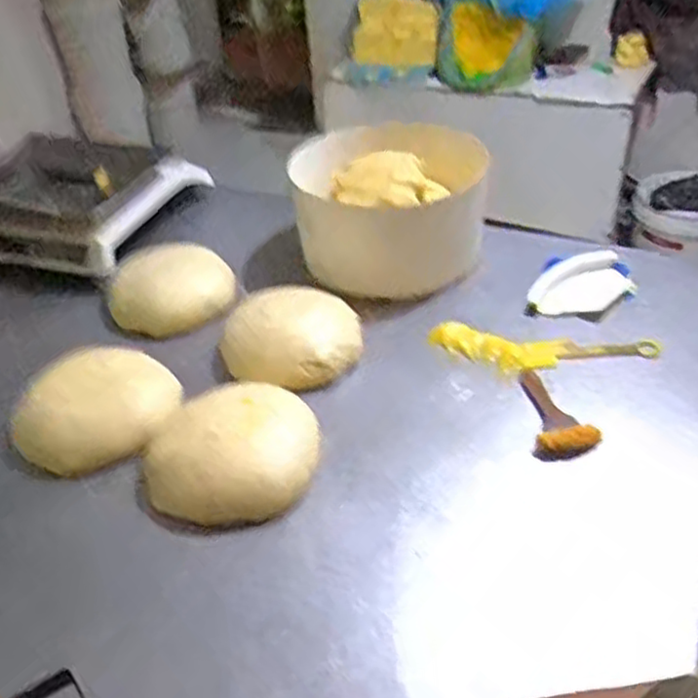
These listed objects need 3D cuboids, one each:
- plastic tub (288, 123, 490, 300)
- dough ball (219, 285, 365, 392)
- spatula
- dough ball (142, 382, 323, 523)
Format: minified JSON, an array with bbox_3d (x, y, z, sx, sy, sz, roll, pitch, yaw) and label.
[{"bbox_3d":[0.072,-0.237,1.128,0.268,0.169,0.314,5,38,14],"label":"plastic tub"},{"bbox_3d":[-0.074,-0.023,0.923,0.177,0.062,0.175,-4,36,3],"label":"dough ball"},{"bbox_3d":[0.238,0.002,0.906,0.275,0.020,0.074,4,37,13],"label":"spatula"},{"bbox_3d":[-0.125,0.106,0.785,0.182,0.074,0.159,-4,36,3],"label":"dough ball"}]

